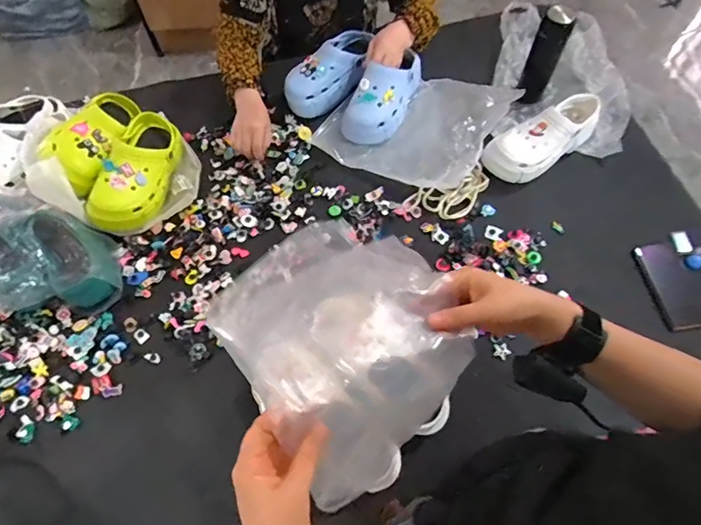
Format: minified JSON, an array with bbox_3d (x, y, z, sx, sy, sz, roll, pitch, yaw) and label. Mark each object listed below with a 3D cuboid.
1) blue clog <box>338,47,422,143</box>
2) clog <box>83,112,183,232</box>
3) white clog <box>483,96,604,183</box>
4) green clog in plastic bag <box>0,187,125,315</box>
[{"bbox_3d":[0.079,-0.364,0.937,0.108,0.107,0.235,30,69,15],"label":"blue clog"},{"bbox_3d":[-0.418,-0.186,0.851,0.099,0.082,0.254,7,65,5],"label":"clog"},{"bbox_3d":[0.400,-0.258,0.880,0.258,0.088,0.095,-33,68,-13],"label":"white clog"},{"bbox_3d":[-0.593,-0.007,0.790,0.348,0.124,0.203,22,67,12],"label":"green clog in plastic bag"}]

